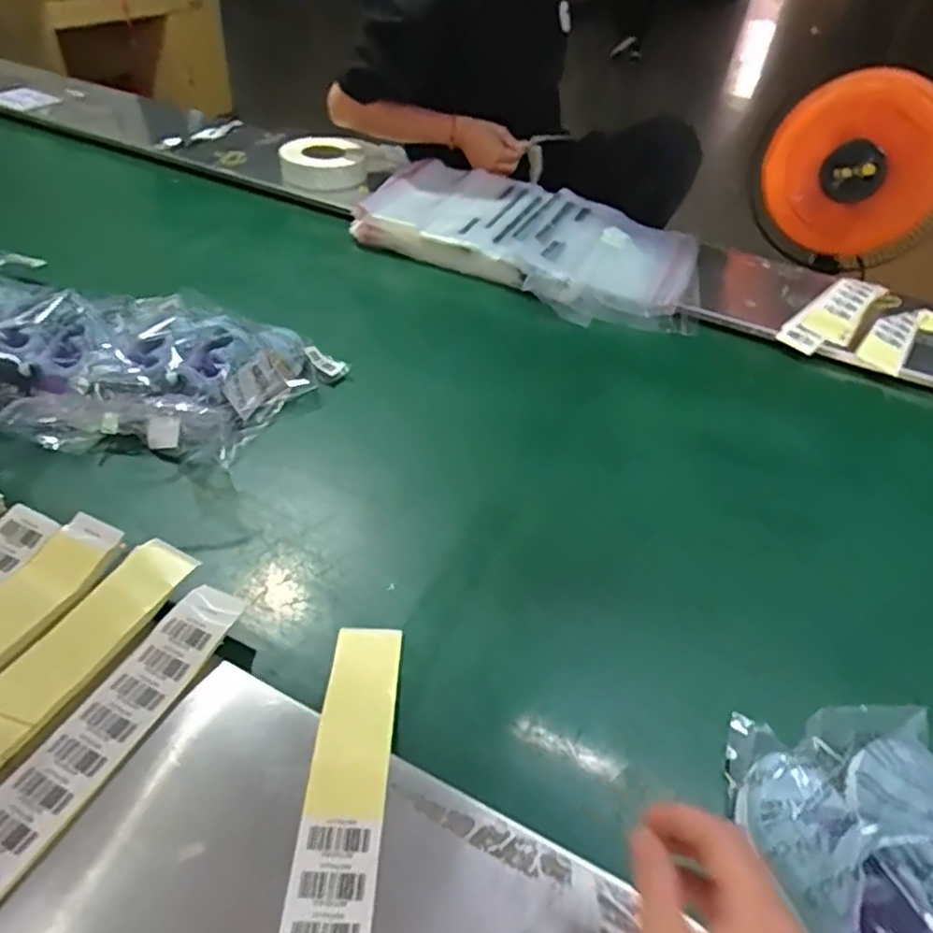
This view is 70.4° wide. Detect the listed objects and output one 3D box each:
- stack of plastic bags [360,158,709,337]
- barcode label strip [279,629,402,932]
[{"bbox_3d":[0.118,-0.385,1.117,0.566,0.085,0.311,23,43,16],"label":"stack of plastic bags"},{"bbox_3d":[-0.080,0.234,0.426,0.052,0.020,0.310,6,42,-3],"label":"barcode label strip"}]

